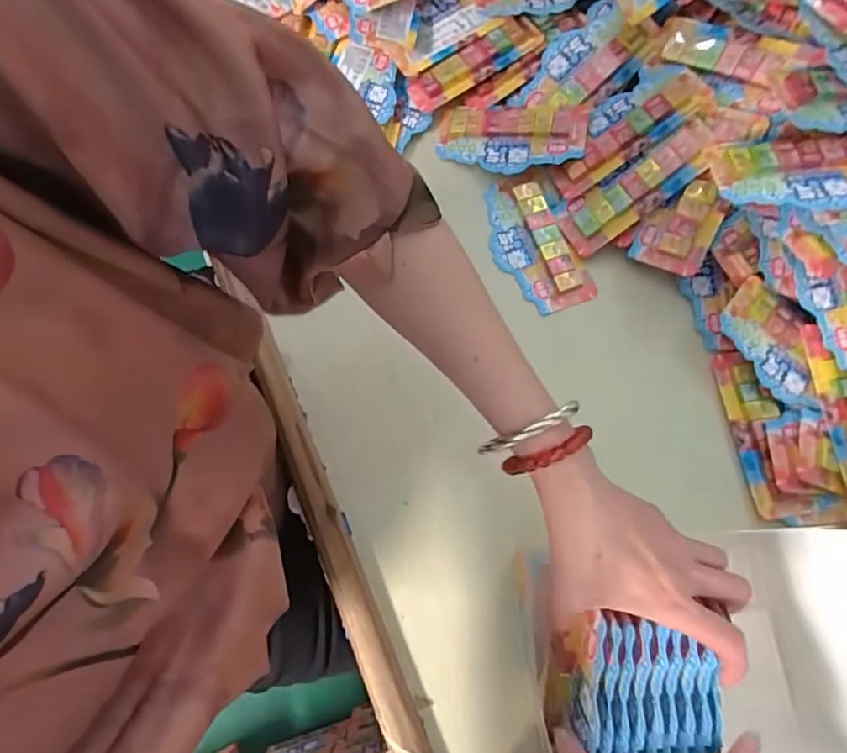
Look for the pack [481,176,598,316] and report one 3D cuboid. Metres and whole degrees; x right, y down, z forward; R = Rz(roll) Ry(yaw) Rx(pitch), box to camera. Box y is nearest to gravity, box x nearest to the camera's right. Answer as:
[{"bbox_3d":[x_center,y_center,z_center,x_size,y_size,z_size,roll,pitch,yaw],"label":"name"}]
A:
[{"bbox_3d":[0.107,-0.129,0.511,0.074,0.013,0.143,-22,78,-6],"label":"pack"}]

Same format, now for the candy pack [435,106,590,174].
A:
[{"bbox_3d":[0.086,-0.238,0.524,0.143,0.014,0.069,5,76,13],"label":"candy pack"}]

